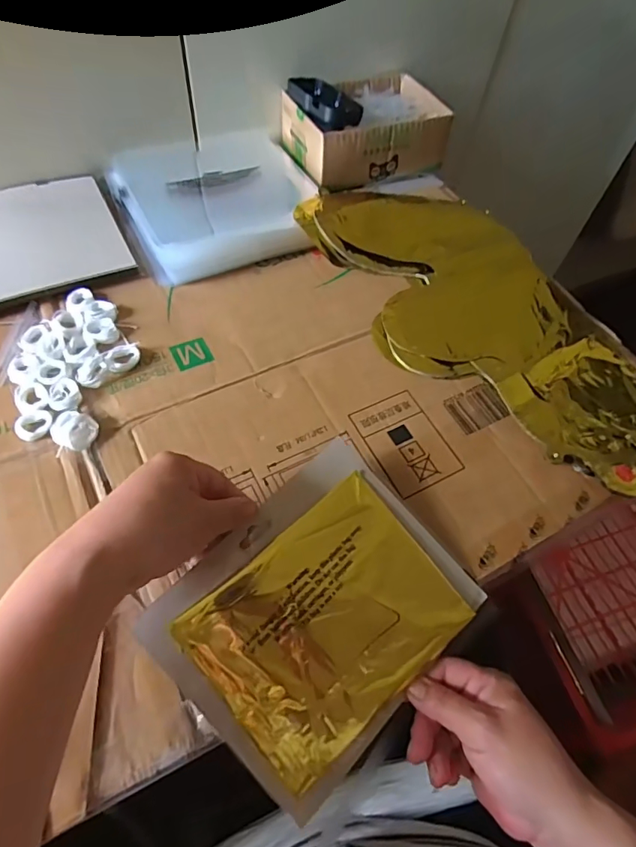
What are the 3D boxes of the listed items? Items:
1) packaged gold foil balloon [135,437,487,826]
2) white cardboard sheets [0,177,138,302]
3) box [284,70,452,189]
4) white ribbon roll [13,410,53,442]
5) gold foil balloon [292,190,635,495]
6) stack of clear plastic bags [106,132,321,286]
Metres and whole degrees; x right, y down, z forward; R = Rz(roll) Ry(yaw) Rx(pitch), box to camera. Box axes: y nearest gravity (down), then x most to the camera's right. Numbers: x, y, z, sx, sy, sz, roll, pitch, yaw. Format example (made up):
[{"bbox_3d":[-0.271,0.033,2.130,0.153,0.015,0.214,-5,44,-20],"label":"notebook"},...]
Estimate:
[{"bbox_3d":[0.004,0.128,0.331,0.190,0.012,0.161,-41,85,-21],"label":"packaged gold foil balloon"},{"bbox_3d":[-0.316,-0.195,0.512,0.193,0.014,0.171,-24,61,-19],"label":"white cardboard sheets"},{"bbox_3d":[0.060,-0.381,0.623,0.188,0.064,0.140,-22,61,-18],"label":"box"},{"bbox_3d":[-0.233,0.001,0.395,0.029,0.009,0.025,-10,58,-12],"label":"white ribbon roll"},{"bbox_3d":[0.164,-0.120,0.497,0.217,0.031,0.450,-22,61,-18],"label":"gold foil balloon"},{"bbox_3d":[-0.116,-0.277,0.574,0.229,0.030,0.246,-20,60,-17],"label":"stack of clear plastic bags"}]

